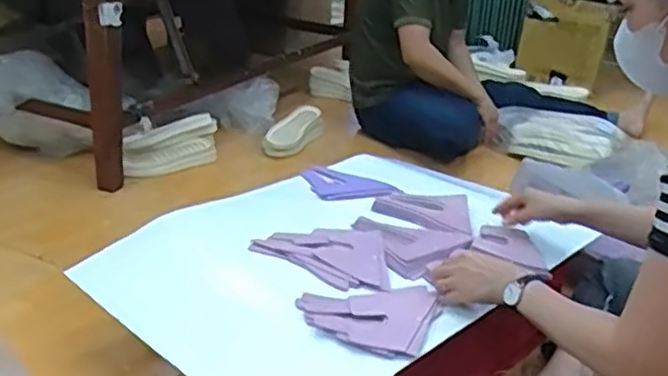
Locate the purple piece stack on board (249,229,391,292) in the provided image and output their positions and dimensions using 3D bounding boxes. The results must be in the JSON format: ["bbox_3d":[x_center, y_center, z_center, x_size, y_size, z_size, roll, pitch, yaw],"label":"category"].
[{"bbox_3d":[-0.023,0.107,1.084,0.207,0.019,0.159,3,24,-3],"label":"purple piece stack on board"}]

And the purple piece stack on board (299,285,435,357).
[{"bbox_3d":[0.057,0.177,0.936,0.192,0.006,0.148,-1,25,-10],"label":"purple piece stack on board"}]

